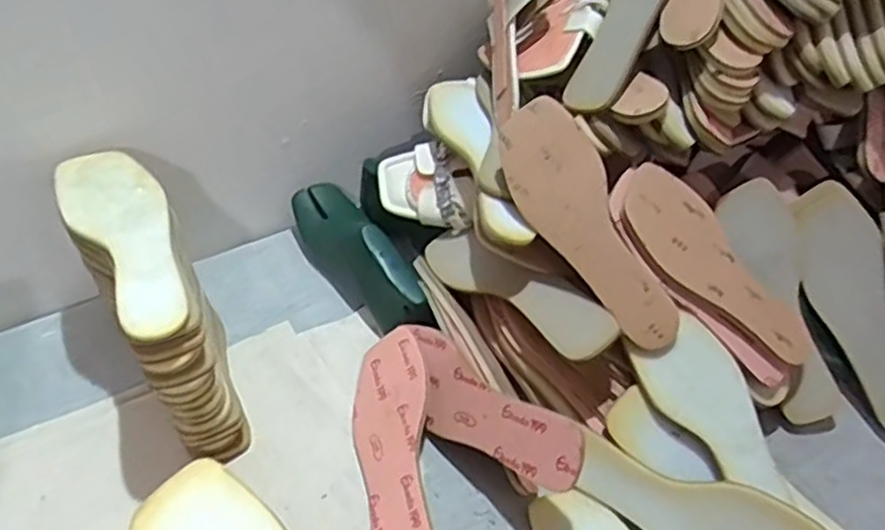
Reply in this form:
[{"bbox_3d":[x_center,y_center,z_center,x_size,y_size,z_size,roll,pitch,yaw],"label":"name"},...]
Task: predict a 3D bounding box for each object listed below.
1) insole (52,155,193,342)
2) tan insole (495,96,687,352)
[{"bbox_3d":[-0.266,-0.028,0.599,0.077,0.010,0.236,-26,54,-24],"label":"insole"},{"bbox_3d":[0.130,-0.033,0.638,0.081,0.009,0.243,-29,86,5],"label":"tan insole"}]

